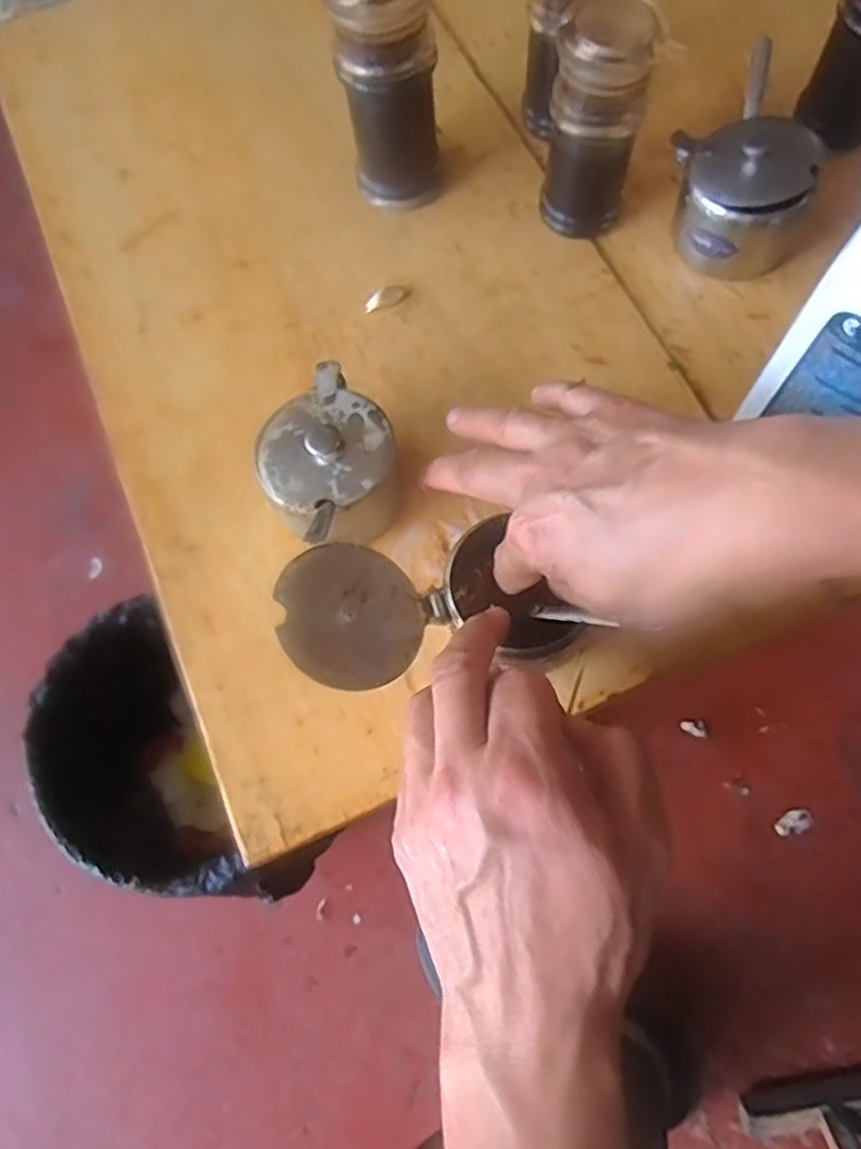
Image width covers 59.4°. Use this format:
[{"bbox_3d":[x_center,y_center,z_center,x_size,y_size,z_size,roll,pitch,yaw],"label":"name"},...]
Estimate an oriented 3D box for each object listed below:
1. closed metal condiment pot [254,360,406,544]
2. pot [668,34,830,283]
[{"bbox_3d":[-0.054,-0.054,0.408,0.073,0.063,0.083,38,76,15],"label":"closed metal condiment pot"},{"bbox_3d":[0.186,-0.230,0.451,0.069,0.082,0.092,-27,71,-7],"label":"pot"}]

